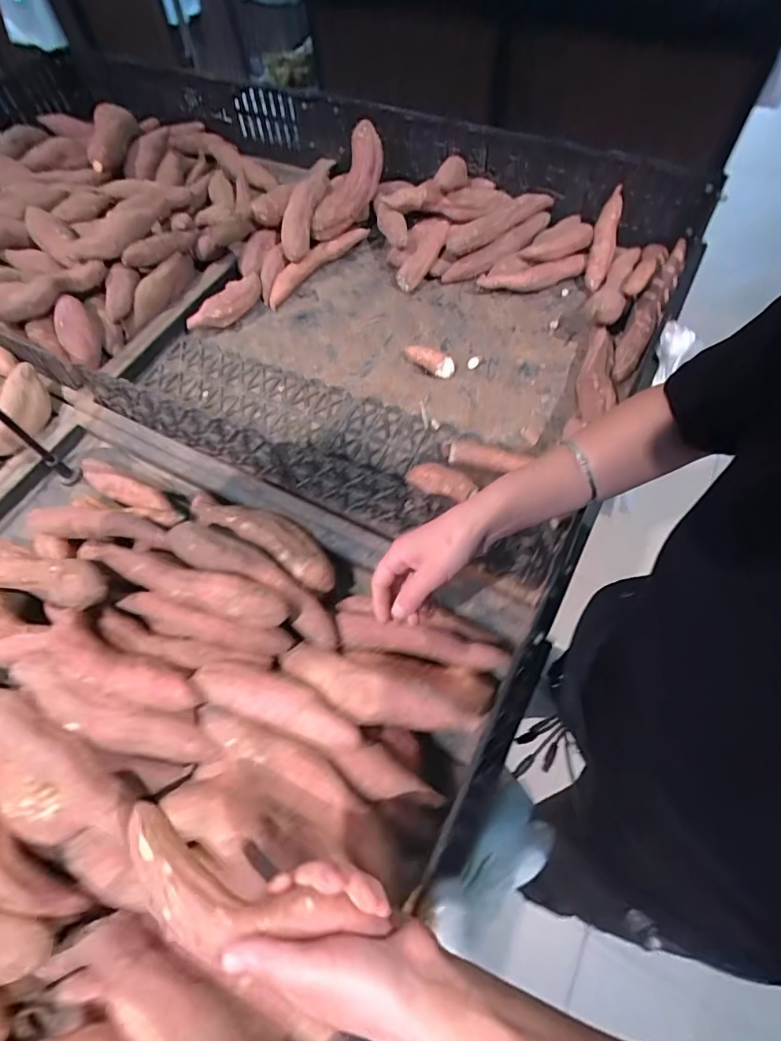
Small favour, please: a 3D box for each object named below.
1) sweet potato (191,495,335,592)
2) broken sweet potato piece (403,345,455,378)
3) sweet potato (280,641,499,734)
[{"bbox_3d":[-0.170,0.016,0.649,0.244,0.050,0.072,28,67,18],"label":"sweet potato"},{"bbox_3d":[0.060,-0.271,0.820,0.096,0.030,0.032,28,67,17],"label":"broken sweet potato piece"},{"bbox_3d":[-0.005,0.171,0.515,0.220,0.081,0.078,5,62,7],"label":"sweet potato"}]

